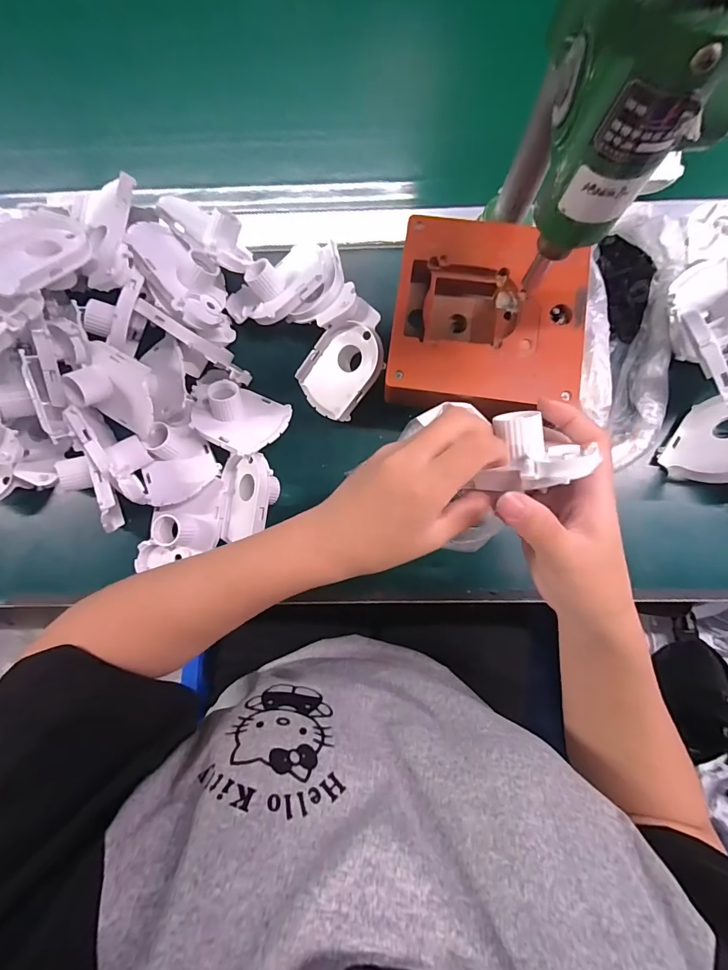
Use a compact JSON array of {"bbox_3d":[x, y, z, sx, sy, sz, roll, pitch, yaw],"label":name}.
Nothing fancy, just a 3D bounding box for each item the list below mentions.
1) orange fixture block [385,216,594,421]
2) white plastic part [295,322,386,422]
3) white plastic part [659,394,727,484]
[{"bbox_3d":[0.102,-0.135,0.345,0.158,0.038,0.160,8,83,2],"label":"orange fixture block"},{"bbox_3d":[-0.019,-0.106,0.378,0.065,0.018,0.085,44,113,14],"label":"white plastic part"},{"bbox_3d":[0.306,-0.041,0.357,0.012,0.067,0.085,33,85,-26],"label":"white plastic part"}]

